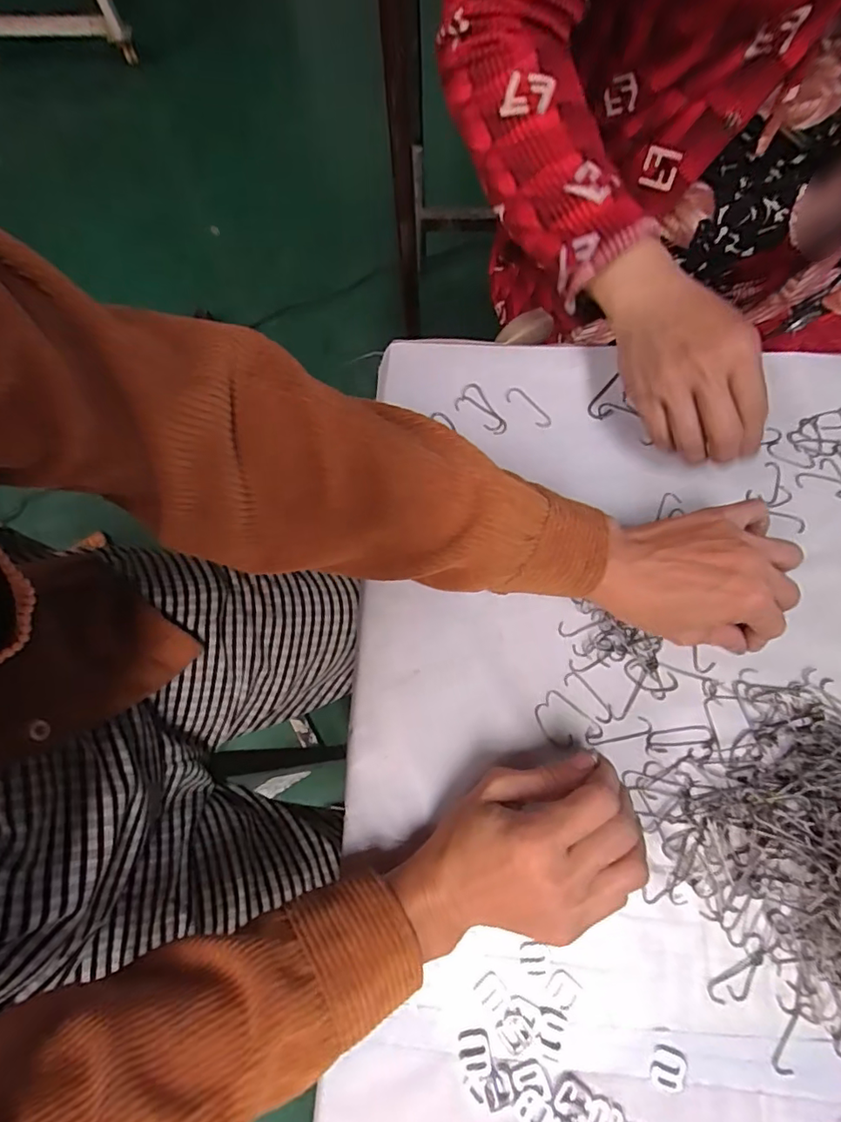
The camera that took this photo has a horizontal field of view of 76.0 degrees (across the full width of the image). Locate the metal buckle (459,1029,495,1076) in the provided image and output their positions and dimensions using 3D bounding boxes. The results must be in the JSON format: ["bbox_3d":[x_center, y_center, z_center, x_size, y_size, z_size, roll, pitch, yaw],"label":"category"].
[{"bbox_3d":[0.030,0.268,0.294,0.017,0.004,0.020,-8,73,0],"label":"metal buckle"}]

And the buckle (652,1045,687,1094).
[{"bbox_3d":[0.134,0.274,0.289,0.017,0.004,0.020,16,74,7],"label":"buckle"}]

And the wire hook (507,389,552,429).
[{"bbox_3d":[0.082,-0.116,0.409,0.015,0.004,0.041,-41,76,-10],"label":"wire hook"}]

